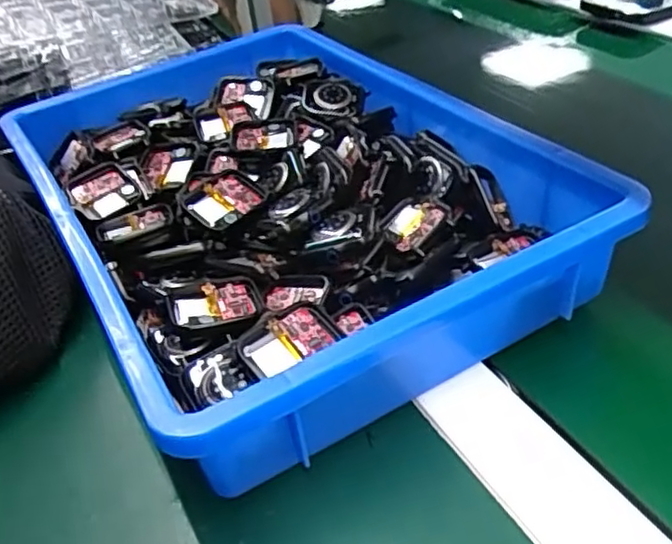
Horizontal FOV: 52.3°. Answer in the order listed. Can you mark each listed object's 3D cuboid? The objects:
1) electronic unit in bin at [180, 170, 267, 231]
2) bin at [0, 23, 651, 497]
[{"bbox_3d":[-0.067,-0.043,0.398,0.037,0.006,0.041,36,63,21],"label":"electronic unit in bin"},{"bbox_3d":[-0.043,-0.050,0.435,0.242,0.069,0.379,-24,40,-20],"label":"bin"}]

